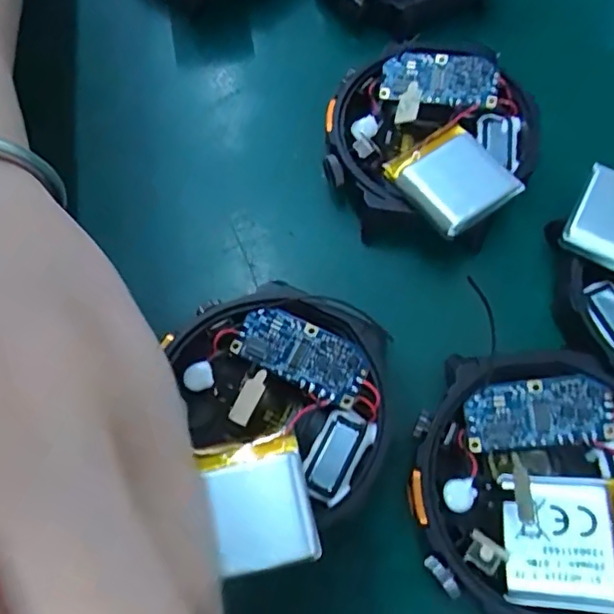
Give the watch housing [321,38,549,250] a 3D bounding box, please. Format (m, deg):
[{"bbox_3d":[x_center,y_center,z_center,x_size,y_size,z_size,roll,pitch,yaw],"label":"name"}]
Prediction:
[{"bbox_3d":[0.029,-0.039,0.132,0.048,0.012,0.050,12,69,5],"label":"watch housing"}]

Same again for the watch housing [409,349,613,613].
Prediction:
[{"bbox_3d":[0.045,0.033,0.105,0.049,0.009,0.050,0,68,0],"label":"watch housing"}]

